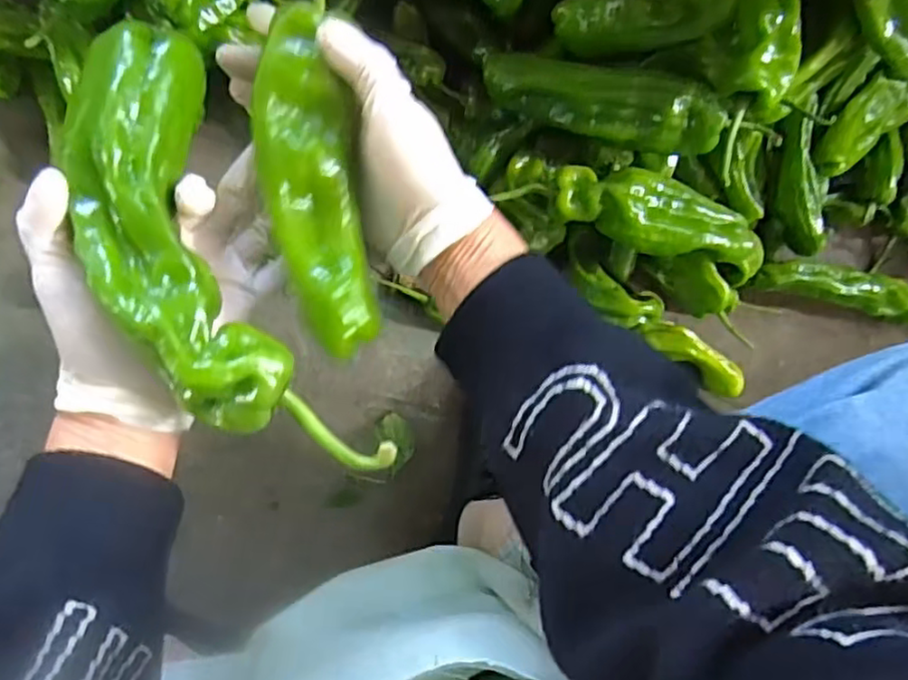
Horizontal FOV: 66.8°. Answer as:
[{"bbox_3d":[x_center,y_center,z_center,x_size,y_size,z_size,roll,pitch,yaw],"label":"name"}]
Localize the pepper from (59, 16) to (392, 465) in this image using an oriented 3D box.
[{"bbox_3d":[-0.118,-0.034,0.320,0.084,0.038,0.231,-24,88,-5],"label":"pepper"}]

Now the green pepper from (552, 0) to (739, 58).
[{"bbox_3d":[0.143,-0.244,0.519,0.129,0.043,0.051,-12,93,-5],"label":"green pepper"}]

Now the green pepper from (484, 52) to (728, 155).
[{"bbox_3d":[0.115,-0.187,0.539,0.184,0.060,0.051,14,90,-6],"label":"green pepper"}]

